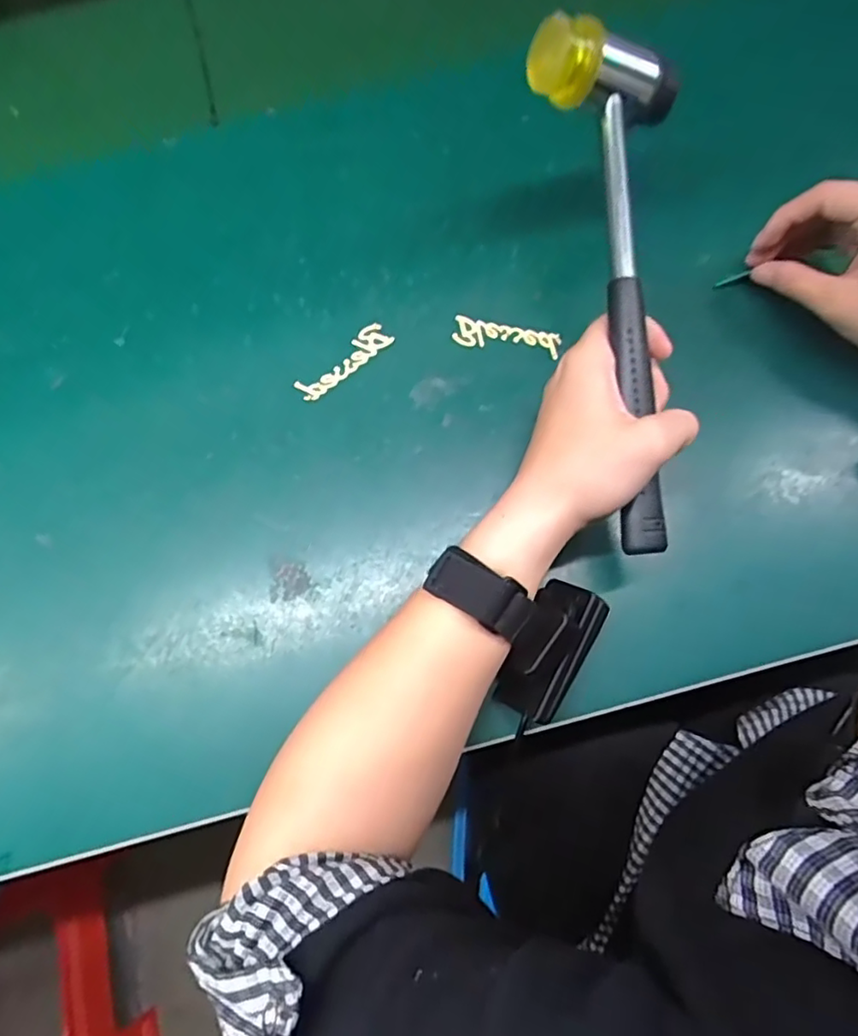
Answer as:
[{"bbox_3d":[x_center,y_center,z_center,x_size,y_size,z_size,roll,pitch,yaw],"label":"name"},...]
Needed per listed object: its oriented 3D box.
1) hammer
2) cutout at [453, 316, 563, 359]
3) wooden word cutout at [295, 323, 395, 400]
[{"bbox_3d":[0.093,-0.113,0.302,0.076,0.049,0.259,-4,87,1],"label":"hammer"},{"bbox_3d":[0.048,-0.112,0.377,0.066,0.006,0.016,12,76,6],"label":"cutout"},{"bbox_3d":[-0.053,-0.096,0.377,0.065,0.004,0.017,-39,88,-6],"label":"wooden word cutout"}]

